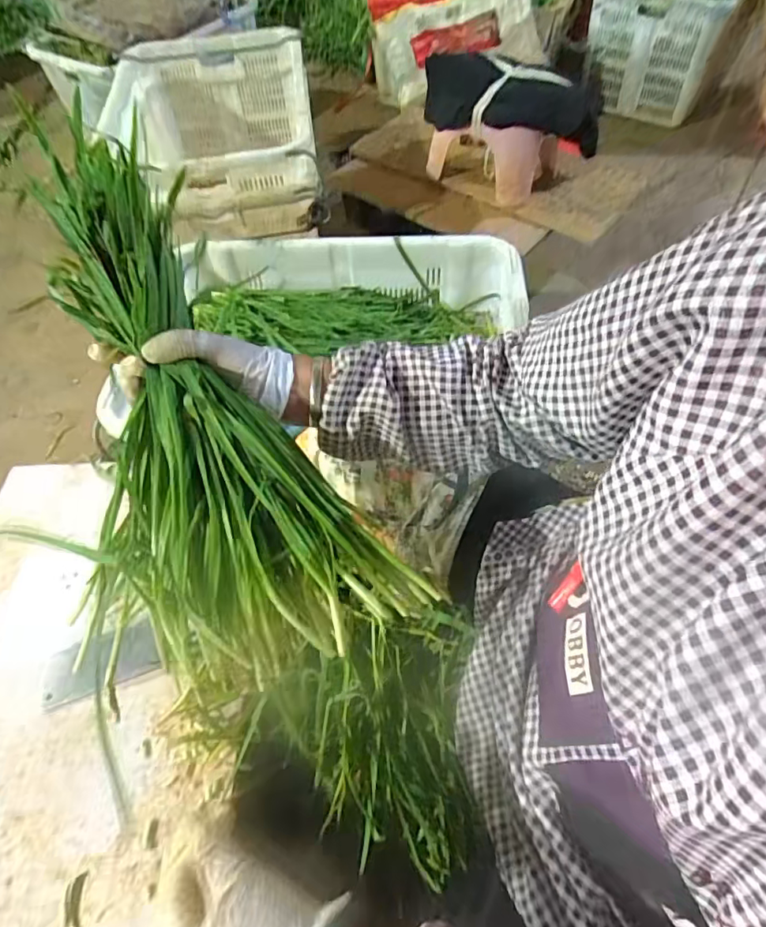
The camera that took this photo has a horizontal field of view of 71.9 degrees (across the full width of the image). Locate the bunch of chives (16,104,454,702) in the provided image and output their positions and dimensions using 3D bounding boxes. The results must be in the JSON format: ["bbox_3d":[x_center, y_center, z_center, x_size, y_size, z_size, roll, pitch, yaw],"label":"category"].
[{"bbox_3d":[-0.161,-0.039,0.426,0.235,0.065,0.434,-23,89,-11],"label":"bunch of chives"}]

